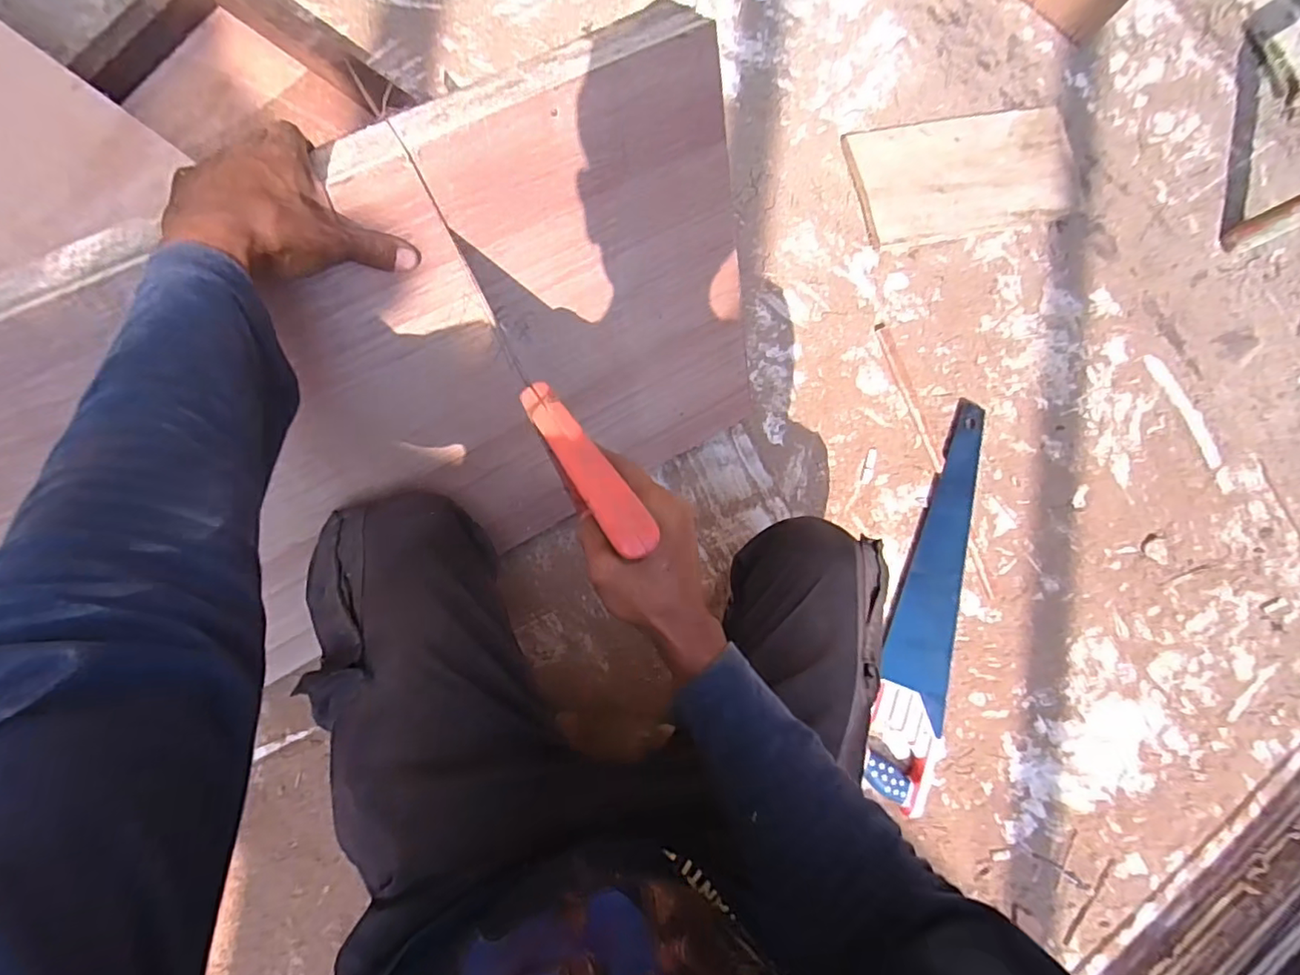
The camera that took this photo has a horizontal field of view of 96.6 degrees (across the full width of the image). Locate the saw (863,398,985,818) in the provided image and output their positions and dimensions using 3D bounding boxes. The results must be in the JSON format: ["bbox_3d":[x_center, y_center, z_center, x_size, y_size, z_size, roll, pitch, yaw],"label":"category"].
[{"bbox_3d":[0.390,0.151,0.785,0.106,0.029,0.538,16,84,-8],"label":"saw"}]

